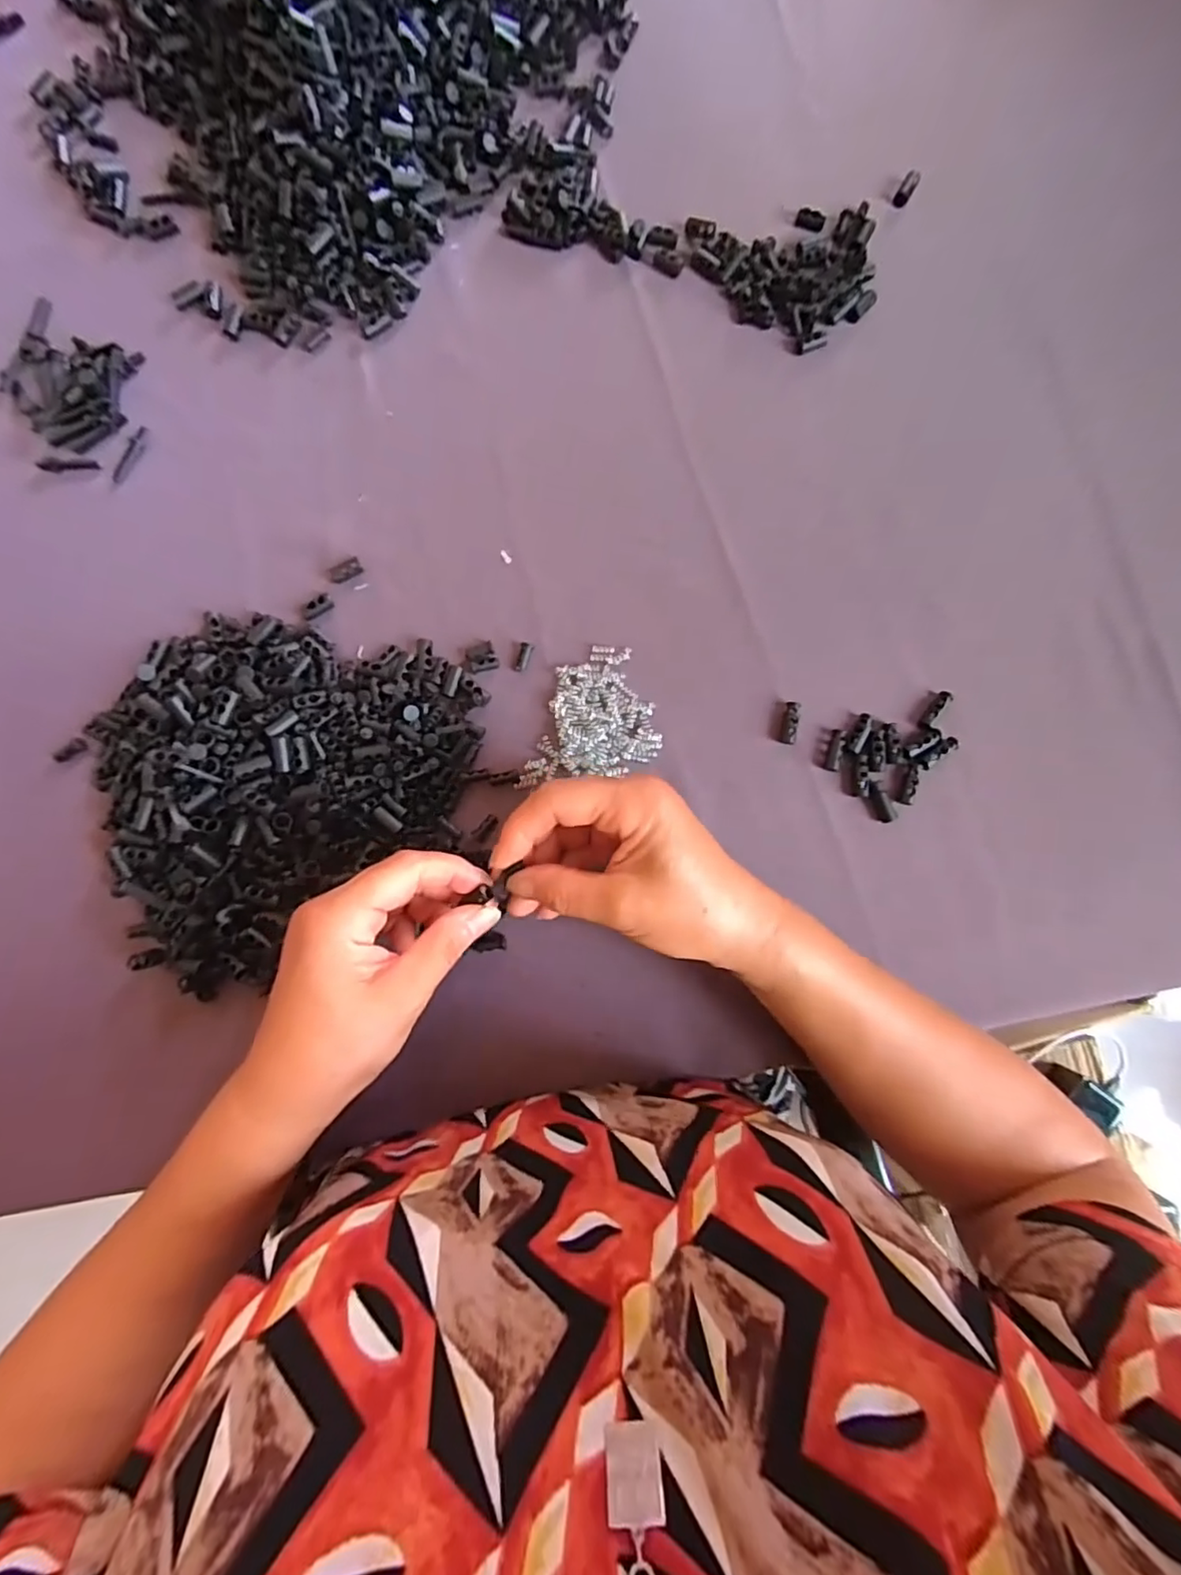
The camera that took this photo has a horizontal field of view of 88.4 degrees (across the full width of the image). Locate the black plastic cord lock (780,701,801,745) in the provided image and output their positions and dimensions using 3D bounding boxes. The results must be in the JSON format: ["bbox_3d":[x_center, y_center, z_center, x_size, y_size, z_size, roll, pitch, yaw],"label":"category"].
[{"bbox_3d":[0.118,-0.038,0.359,0.009,0.008,0.025,9,86,0],"label":"black plastic cord lock"}]

